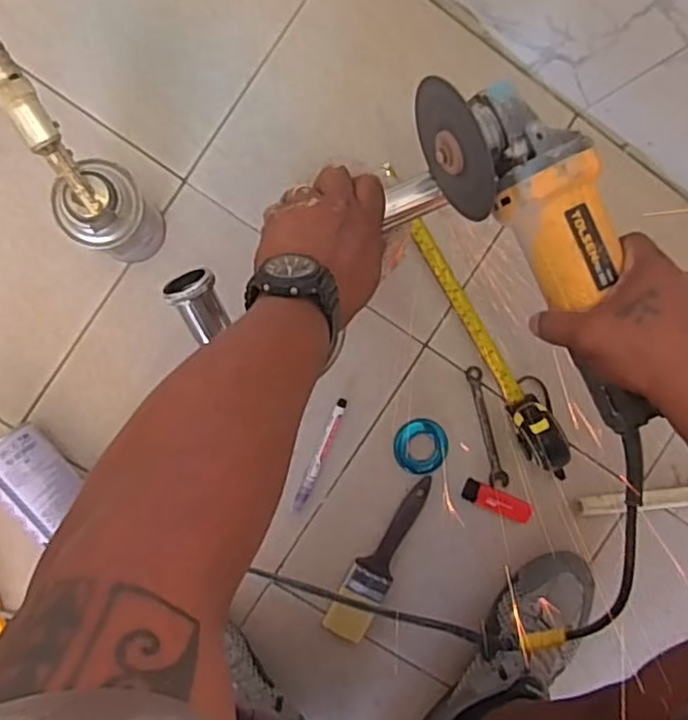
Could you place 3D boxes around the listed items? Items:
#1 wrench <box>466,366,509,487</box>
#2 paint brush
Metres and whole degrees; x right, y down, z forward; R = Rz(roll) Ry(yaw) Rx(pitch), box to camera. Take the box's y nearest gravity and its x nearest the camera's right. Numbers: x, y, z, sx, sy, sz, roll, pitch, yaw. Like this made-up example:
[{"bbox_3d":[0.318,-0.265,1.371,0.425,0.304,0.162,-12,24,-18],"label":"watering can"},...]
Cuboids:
[{"bbox_3d":[0.155,0.075,0.730,0.020,0.007,0.137,-17,95,-7],"label":"wrench"},{"bbox_3d":[0.042,0.214,0.723,0.046,0.009,0.191,29,89,-9],"label":"paint brush"}]

